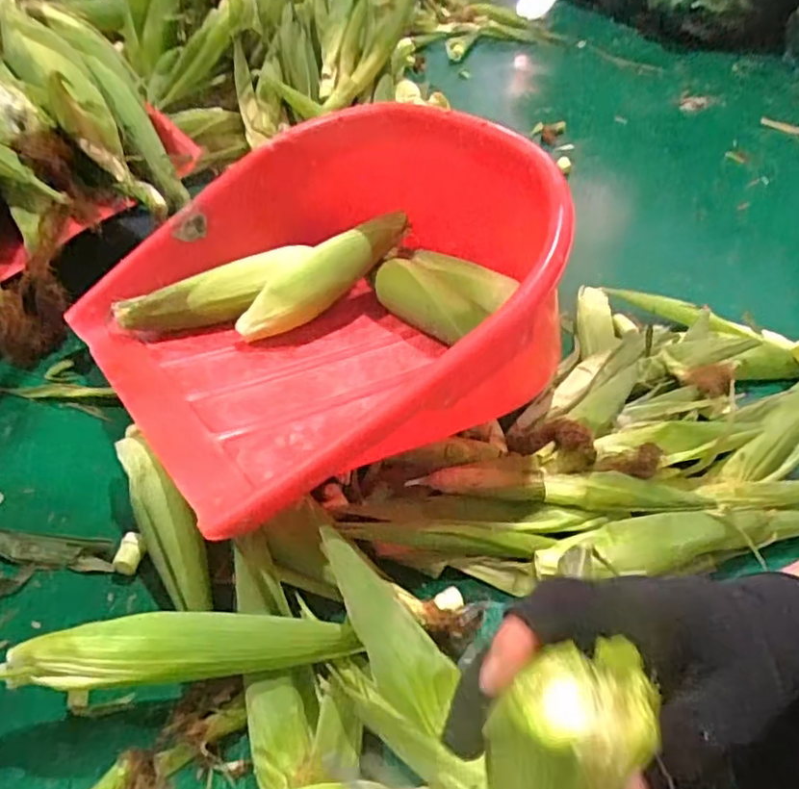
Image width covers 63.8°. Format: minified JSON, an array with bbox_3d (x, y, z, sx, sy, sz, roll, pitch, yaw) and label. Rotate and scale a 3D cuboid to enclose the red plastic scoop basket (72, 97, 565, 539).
[{"bbox_3d":[-0.046,-0.127,0.675,0.508,0.209,0.462,-25,52,-28],"label":"red plastic scoop basket"}]

